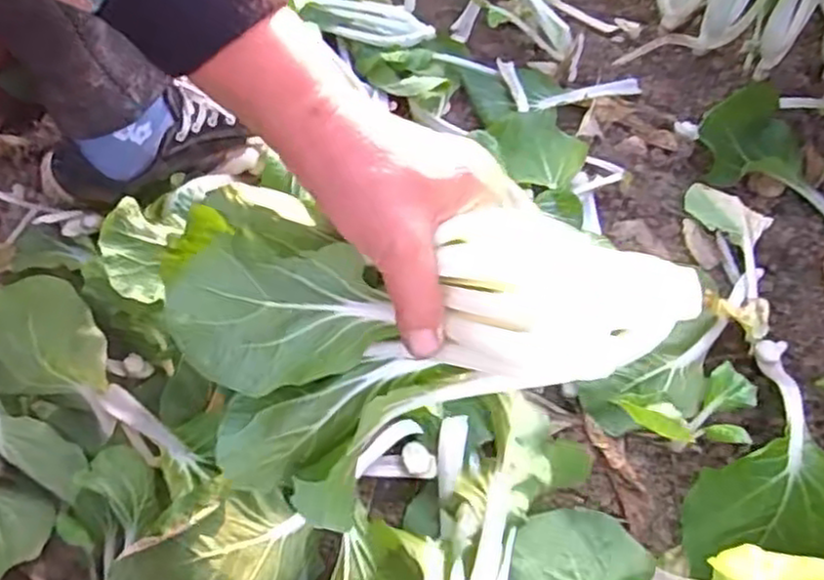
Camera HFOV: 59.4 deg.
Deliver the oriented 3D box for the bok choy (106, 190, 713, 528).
[{"bbox_3d":[-0.028,0.033,0.335,0.257,0.155,0.115,17,65,5],"label":"bok choy"}]

